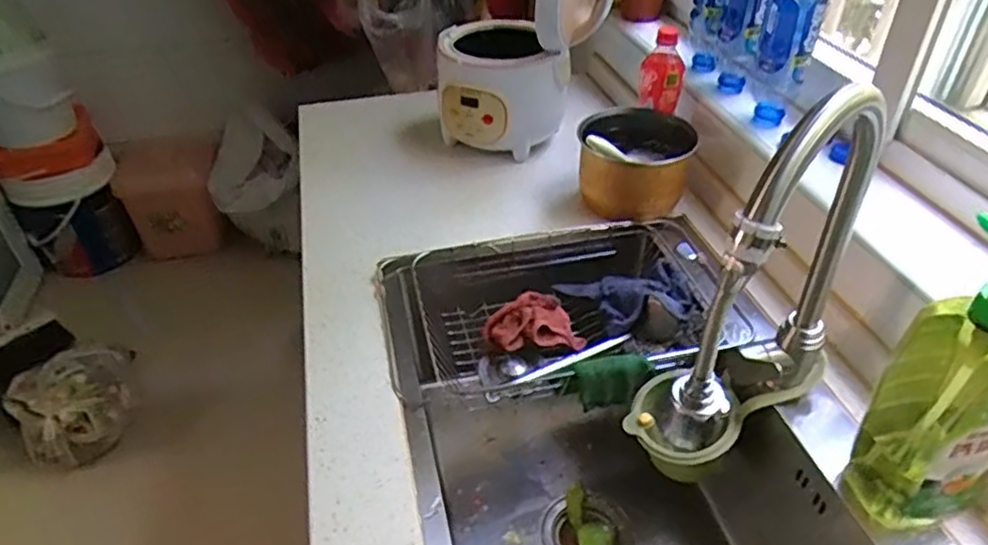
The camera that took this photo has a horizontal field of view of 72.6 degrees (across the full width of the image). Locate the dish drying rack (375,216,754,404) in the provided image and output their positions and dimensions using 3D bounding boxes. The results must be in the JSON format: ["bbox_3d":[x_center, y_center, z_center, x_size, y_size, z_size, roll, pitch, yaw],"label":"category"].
[{"bbox_3d":[0.084,0.067,0.873,0.439,0.116,0.235,-8,41,-9],"label":"dish drying rack"}]

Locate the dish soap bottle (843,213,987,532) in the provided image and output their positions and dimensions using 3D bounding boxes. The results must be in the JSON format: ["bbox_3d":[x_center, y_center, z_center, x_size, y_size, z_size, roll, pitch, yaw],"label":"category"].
[{"bbox_3d":[0.377,0.090,0.539,0.084,0.281,0.095,-7,41,-7],"label":"dish soap bottle"}]

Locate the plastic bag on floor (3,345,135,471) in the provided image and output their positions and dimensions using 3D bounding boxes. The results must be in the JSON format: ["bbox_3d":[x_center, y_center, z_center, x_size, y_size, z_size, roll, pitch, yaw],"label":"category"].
[{"bbox_3d":[-0.968,0.313,1.560,0.233,0.216,0.183,-12,42,-13],"label":"plastic bag on floor"}]

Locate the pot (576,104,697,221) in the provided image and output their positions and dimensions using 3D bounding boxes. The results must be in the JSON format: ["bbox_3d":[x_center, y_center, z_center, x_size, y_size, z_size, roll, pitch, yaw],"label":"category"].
[{"bbox_3d":[0.202,-0.155,0.965,0.152,0.122,0.137,5,41,6],"label":"pot"}]

